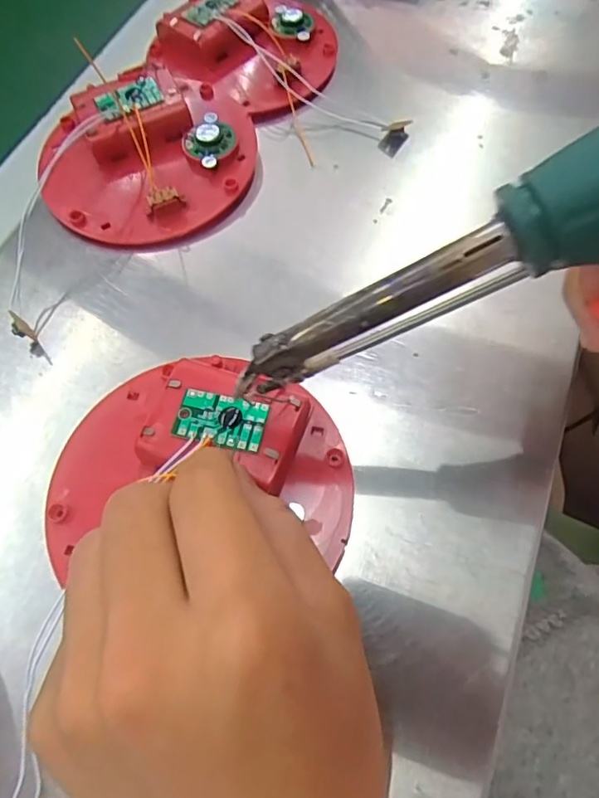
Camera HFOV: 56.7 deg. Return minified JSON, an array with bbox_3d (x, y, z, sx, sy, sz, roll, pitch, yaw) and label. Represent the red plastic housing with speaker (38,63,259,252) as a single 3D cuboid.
[{"bbox_3d":[-0.085,-0.138,0.311,0.114,0.029,0.112,1,63,4],"label":"red plastic housing with speaker"}]

